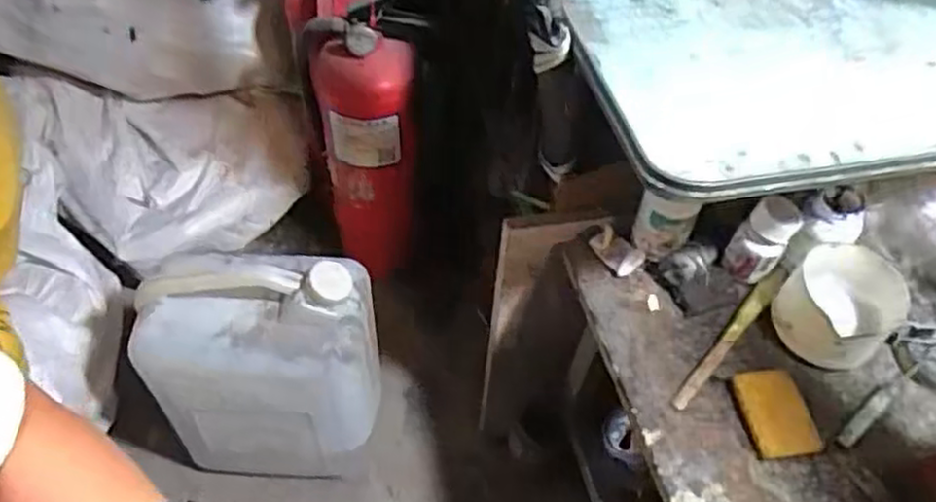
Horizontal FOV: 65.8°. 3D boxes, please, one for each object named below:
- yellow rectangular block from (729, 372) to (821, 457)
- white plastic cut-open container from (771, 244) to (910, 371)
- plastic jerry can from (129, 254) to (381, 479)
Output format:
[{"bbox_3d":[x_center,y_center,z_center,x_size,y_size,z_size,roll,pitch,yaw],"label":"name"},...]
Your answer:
[{"bbox_3d":[0.245,0.128,0.575,0.054,0.009,0.071,-6,52,-8],"label":"yellow rectangular block"},{"bbox_3d":[0.312,0.047,0.610,0.095,0.056,0.091,-36,61,-27],"label":"white plastic cut-open container"},{"bbox_3d":[-0.222,0.139,0.821,0.231,0.310,0.130,-1,51,-4],"label":"plastic jerry can"}]

